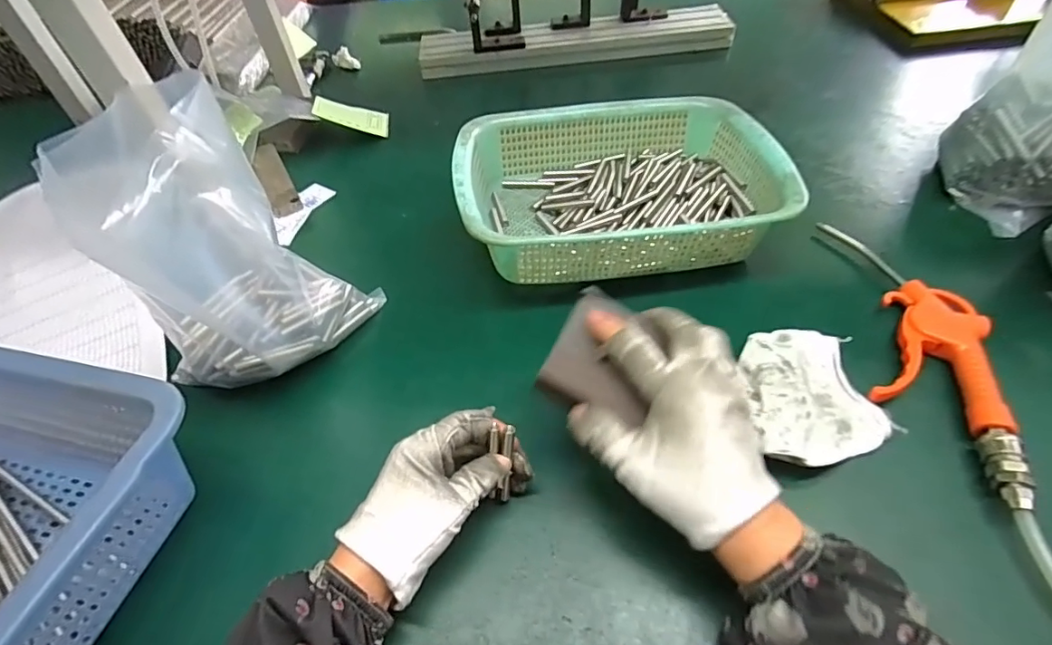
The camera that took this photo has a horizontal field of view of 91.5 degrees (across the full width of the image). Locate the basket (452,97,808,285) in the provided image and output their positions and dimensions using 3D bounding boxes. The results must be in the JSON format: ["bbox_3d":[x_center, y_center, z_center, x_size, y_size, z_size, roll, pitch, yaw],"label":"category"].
[{"bbox_3d":[0.084,-0.137,0.501,0.291,0.071,0.227,-6,49,1],"label":"basket"}]

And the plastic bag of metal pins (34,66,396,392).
[{"bbox_3d":[-0.210,-0.052,0.375,0.084,0.196,0.141,22,55,22],"label":"plastic bag of metal pins"}]

